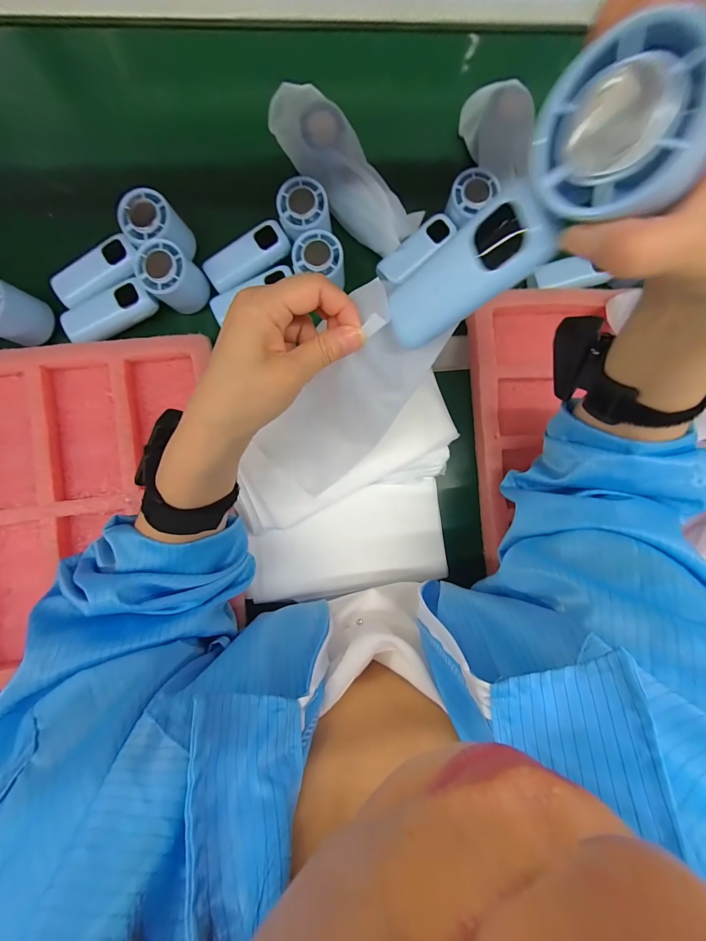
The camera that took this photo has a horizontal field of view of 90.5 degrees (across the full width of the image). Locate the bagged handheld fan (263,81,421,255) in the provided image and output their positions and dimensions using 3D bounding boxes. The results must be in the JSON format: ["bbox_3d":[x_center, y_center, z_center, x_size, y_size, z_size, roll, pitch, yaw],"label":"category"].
[{"bbox_3d":[-0.007,-0.338,0.394,0.195,0.058,0.067,39,85,-3],"label":"bagged handheld fan"}]

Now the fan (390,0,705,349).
[{"bbox_3d":[0.081,-0.116,0.175,0.042,0.150,0.049,-23,90,-31],"label":"fan"}]

